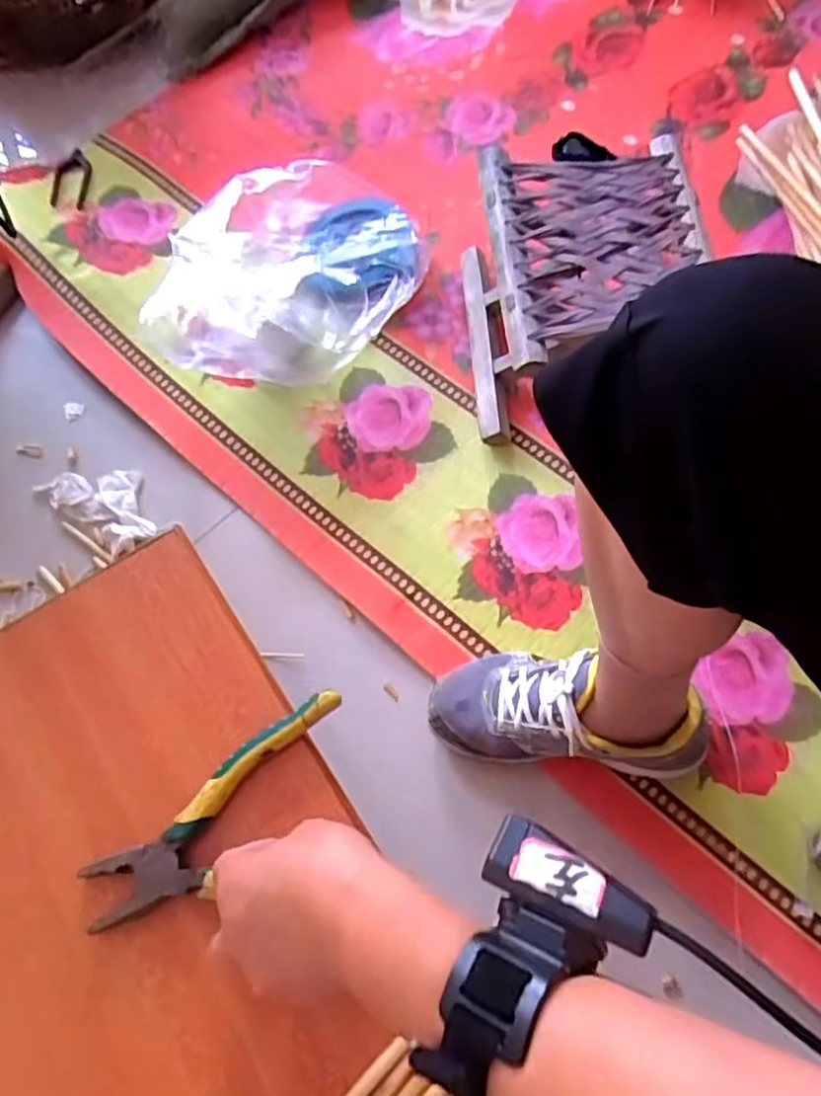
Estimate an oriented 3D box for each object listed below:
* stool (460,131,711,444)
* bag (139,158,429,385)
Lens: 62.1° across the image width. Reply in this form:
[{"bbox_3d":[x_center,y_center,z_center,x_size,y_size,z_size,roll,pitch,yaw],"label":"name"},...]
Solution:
[{"bbox_3d":[0.185,-0.275,0.750,0.230,0.166,0.263,-4,68,0],"label":"stool"},{"bbox_3d":[-0.132,-0.322,0.790,0.278,0.131,0.269,-3,68,1],"label":"bag"}]

